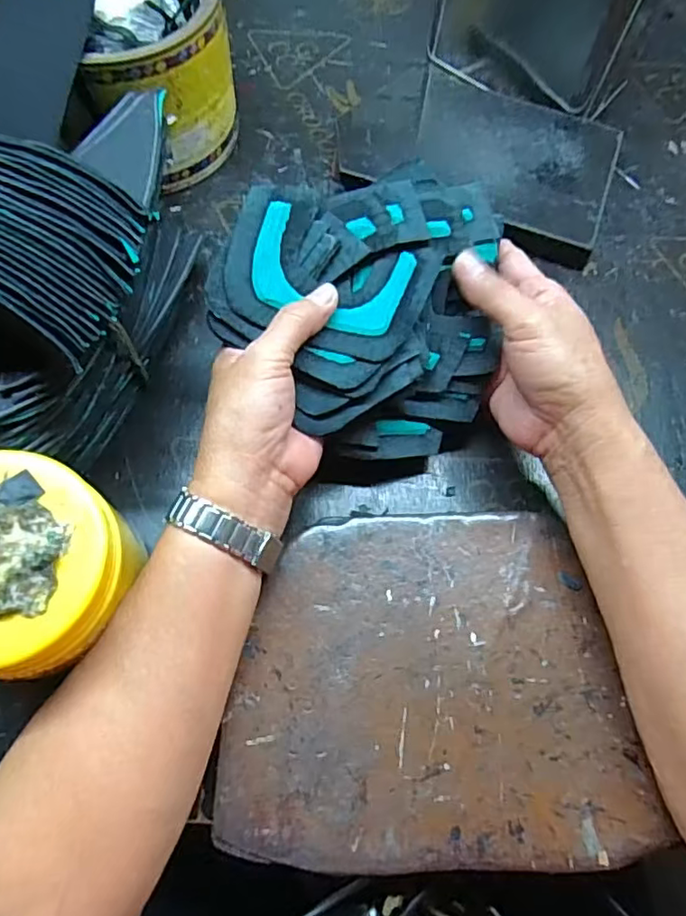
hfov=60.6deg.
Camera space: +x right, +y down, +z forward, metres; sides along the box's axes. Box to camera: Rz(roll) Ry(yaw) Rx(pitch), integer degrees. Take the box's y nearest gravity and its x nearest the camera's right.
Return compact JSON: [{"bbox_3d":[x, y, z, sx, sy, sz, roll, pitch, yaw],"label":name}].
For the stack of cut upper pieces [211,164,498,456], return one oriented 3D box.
[{"bbox_3d":[0.009,-0.080,0.340,0.157,0.076,0.138,-2,68,-4],"label":"stack of cut upper pieces"}]

